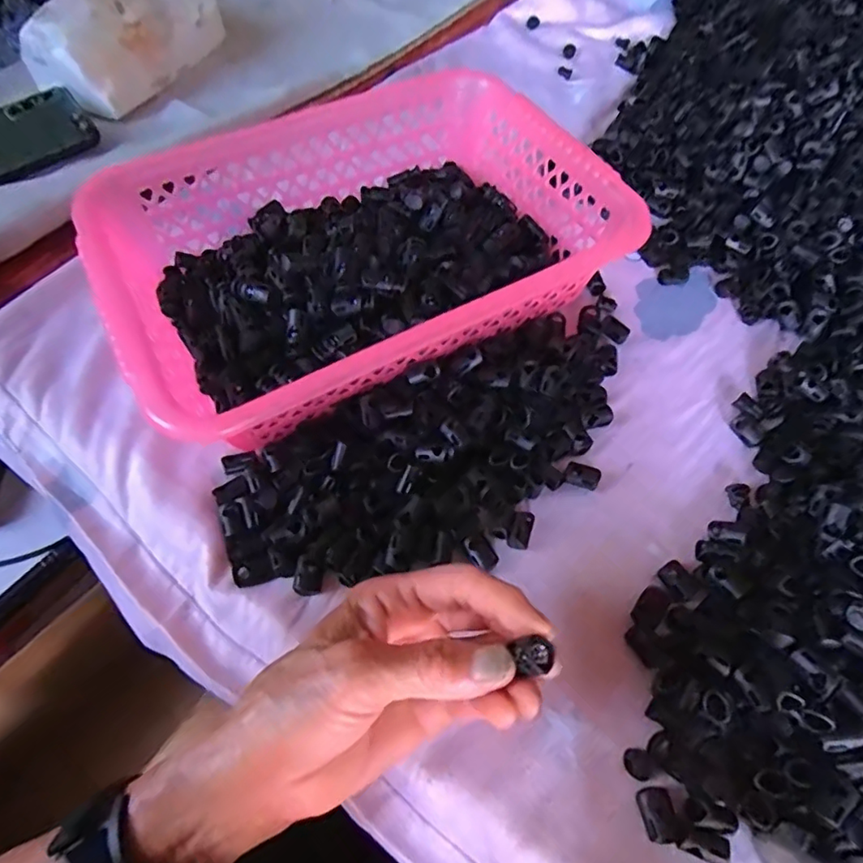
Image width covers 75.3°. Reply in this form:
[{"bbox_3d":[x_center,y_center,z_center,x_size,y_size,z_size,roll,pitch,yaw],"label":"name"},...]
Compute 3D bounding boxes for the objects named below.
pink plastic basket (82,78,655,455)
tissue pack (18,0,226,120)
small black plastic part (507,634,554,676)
[{"bbox_3d":[-0.047,-0.119,0.366,0.300,0.070,0.206,-28,64,-16],"label":"pink plastic basket"},{"bbox_3d":[-0.269,-0.365,0.503,0.078,0.066,0.173,24,62,13],"label":"tissue pack"},{"bbox_3d":[0.038,0.083,0.207,0.013,0.008,0.014,0,59,-1],"label":"small black plastic part"}]

